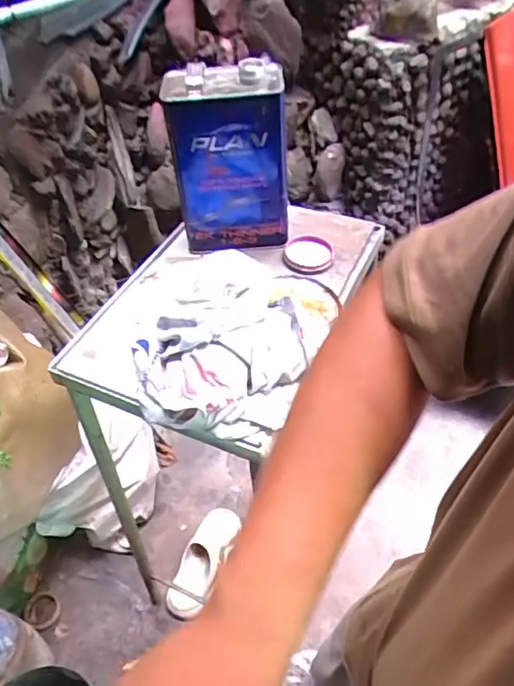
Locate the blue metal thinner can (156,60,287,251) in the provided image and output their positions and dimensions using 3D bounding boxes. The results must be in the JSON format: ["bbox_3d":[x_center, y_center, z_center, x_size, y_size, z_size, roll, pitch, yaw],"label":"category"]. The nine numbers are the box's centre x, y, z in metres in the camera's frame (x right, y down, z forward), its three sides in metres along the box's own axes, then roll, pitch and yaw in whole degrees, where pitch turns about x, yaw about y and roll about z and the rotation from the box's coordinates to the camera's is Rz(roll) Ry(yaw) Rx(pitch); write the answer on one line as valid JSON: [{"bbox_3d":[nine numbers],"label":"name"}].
[{"bbox_3d":[-0.042,-0.269,0.817,0.164,0.242,0.111,-4,48,3],"label":"blue metal thinner can"}]

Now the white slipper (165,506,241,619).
[{"bbox_3d":[-0.139,0.559,1.436,0.097,0.084,0.289,12,51,17],"label":"white slipper"}]

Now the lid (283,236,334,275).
[{"bbox_3d":[0.082,-0.143,0.867,0.075,0.014,0.087,6,49,12],"label":"lid"}]

